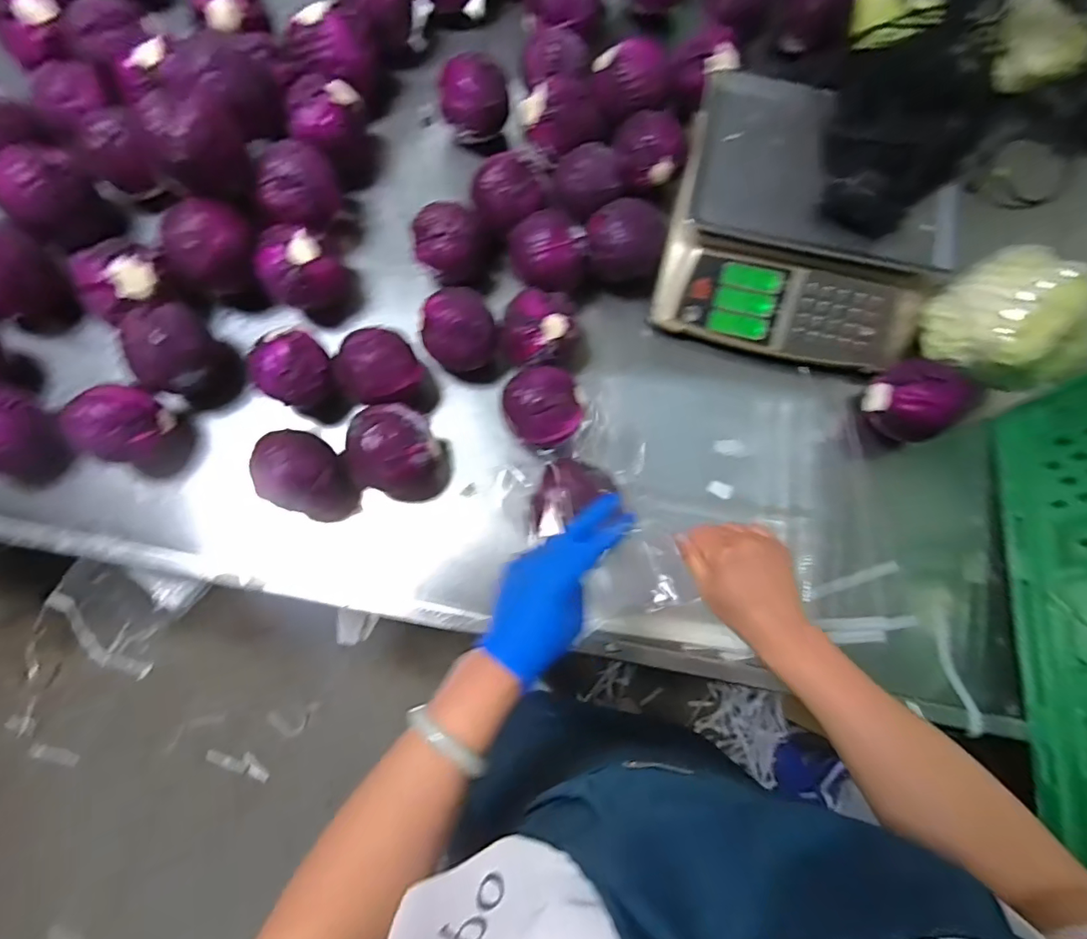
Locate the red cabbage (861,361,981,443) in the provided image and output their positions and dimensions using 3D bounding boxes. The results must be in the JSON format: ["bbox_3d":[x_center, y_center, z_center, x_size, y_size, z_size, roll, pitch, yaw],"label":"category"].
[{"bbox_3d":[0.414,-0.076,0.590,0.076,0.095,0.088,-33,80,-9],"label":"red cabbage"}]

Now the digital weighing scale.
[{"bbox_3d":[0.312,-0.294,0.630,0.298,0.115,0.296,15,76,2],"label":"digital weighing scale"}]

